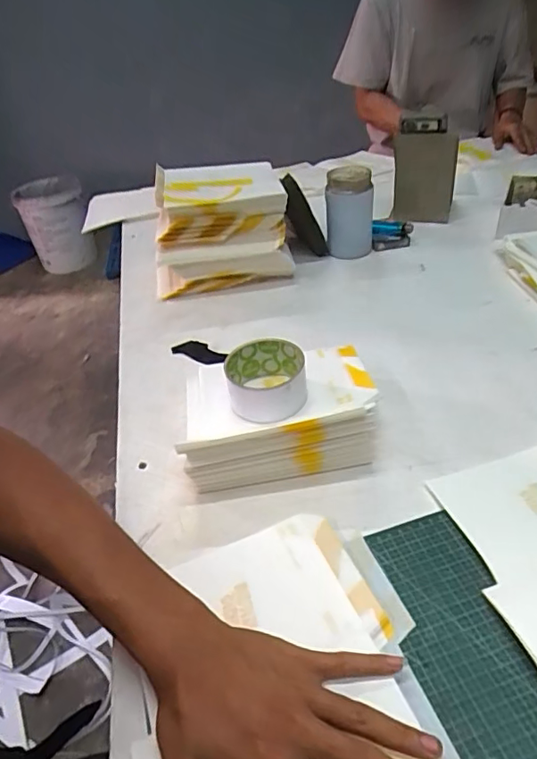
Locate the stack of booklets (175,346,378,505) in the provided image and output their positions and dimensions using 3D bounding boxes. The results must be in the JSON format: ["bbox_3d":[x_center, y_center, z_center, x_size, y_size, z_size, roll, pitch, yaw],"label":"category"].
[{"bbox_3d":[0.008,0.019,0.553,0.193,0.077,0.175,-8,38,-4],"label":"stack of booklets"}]

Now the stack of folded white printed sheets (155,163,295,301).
[{"bbox_3d":[-0.081,-0.259,0.881,0.213,0.126,0.221,-6,38,0],"label":"stack of folded white printed sheets"}]

